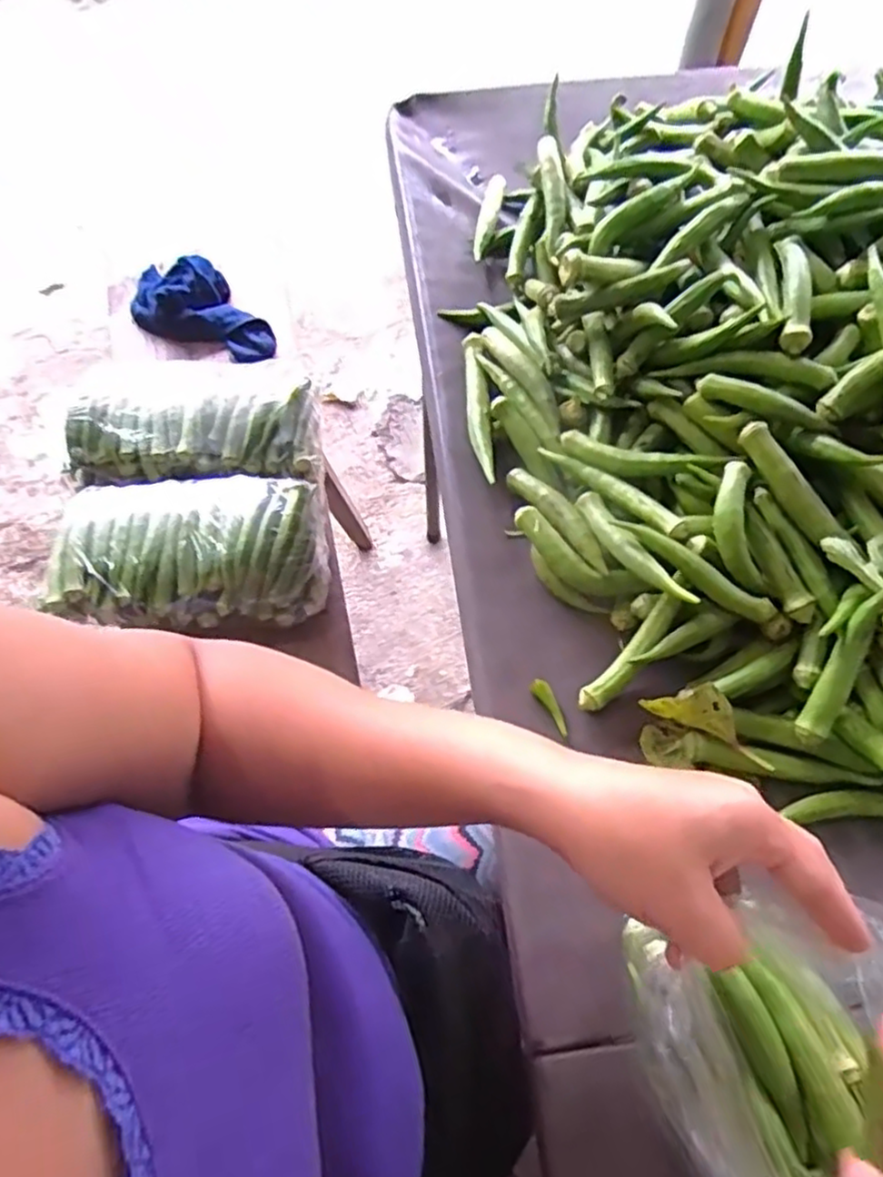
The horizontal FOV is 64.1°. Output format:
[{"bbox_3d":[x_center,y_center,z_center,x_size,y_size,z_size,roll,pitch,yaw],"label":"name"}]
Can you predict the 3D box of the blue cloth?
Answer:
[{"bbox_3d":[-0.319,-0.388,0.967,0.211,0.059,0.113,24,66,11],"label":"blue cloth"}]

